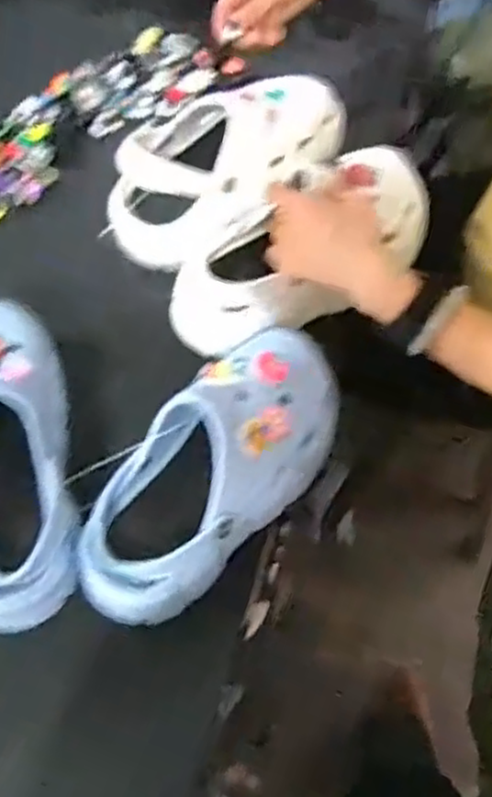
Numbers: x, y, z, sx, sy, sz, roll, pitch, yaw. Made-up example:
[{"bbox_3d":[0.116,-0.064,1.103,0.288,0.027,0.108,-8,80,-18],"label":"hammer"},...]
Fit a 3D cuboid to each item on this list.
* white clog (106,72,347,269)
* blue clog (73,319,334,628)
[{"bbox_3d":[-0.022,-0.226,0.721,0.248,0.089,0.111,-39,69,-18],"label":"white clog"},{"bbox_3d":[-0.019,0.053,0.555,0.104,0.081,0.253,34,68,16],"label":"blue clog"}]

